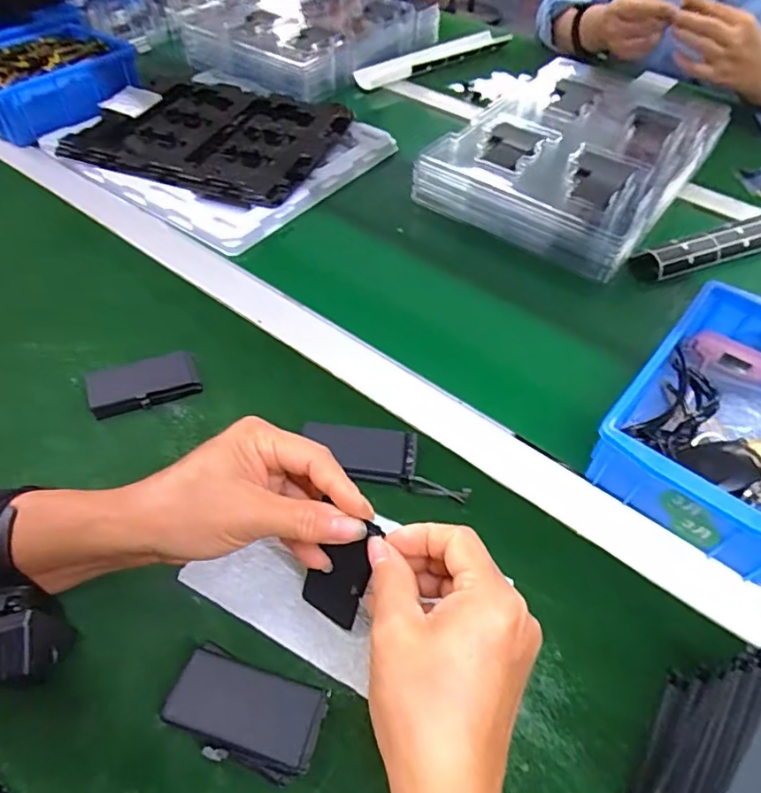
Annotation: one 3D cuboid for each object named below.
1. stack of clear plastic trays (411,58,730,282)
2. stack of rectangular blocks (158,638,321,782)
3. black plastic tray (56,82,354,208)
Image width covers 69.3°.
[{"bbox_3d":[0.233,-0.289,0.650,0.259,0.060,0.363,27,55,18],"label":"stack of clear plastic trays"},{"bbox_3d":[-0.069,0.162,0.283,0.077,0.016,0.041,18,53,11],"label":"stack of rectangular blocks"},{"bbox_3d":[-0.202,-0.311,0.653,0.280,0.019,0.217,17,59,9],"label":"black plastic tray"}]

